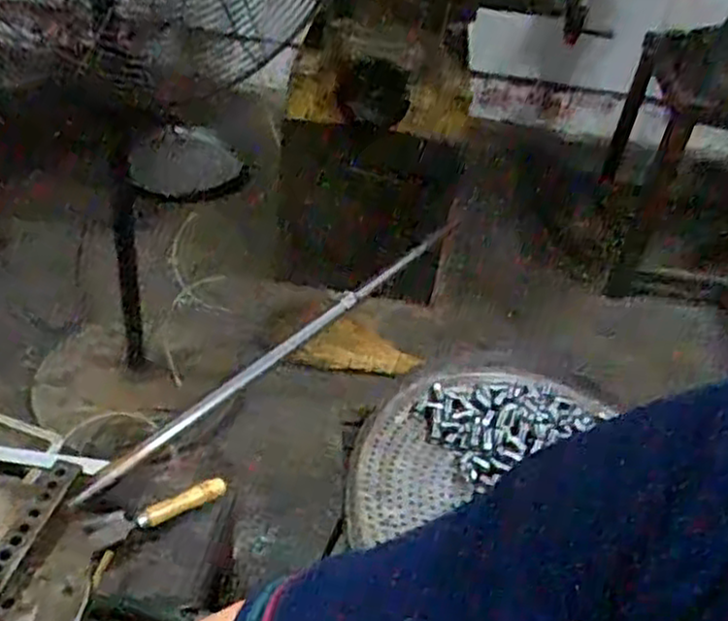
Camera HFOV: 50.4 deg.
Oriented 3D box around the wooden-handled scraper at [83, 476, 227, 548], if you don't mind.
[{"bbox_3d":[-0.187,0.178,0.701,0.125,0.015,0.025,-20,47,-30],"label":"wooden-handled scraper"}]

